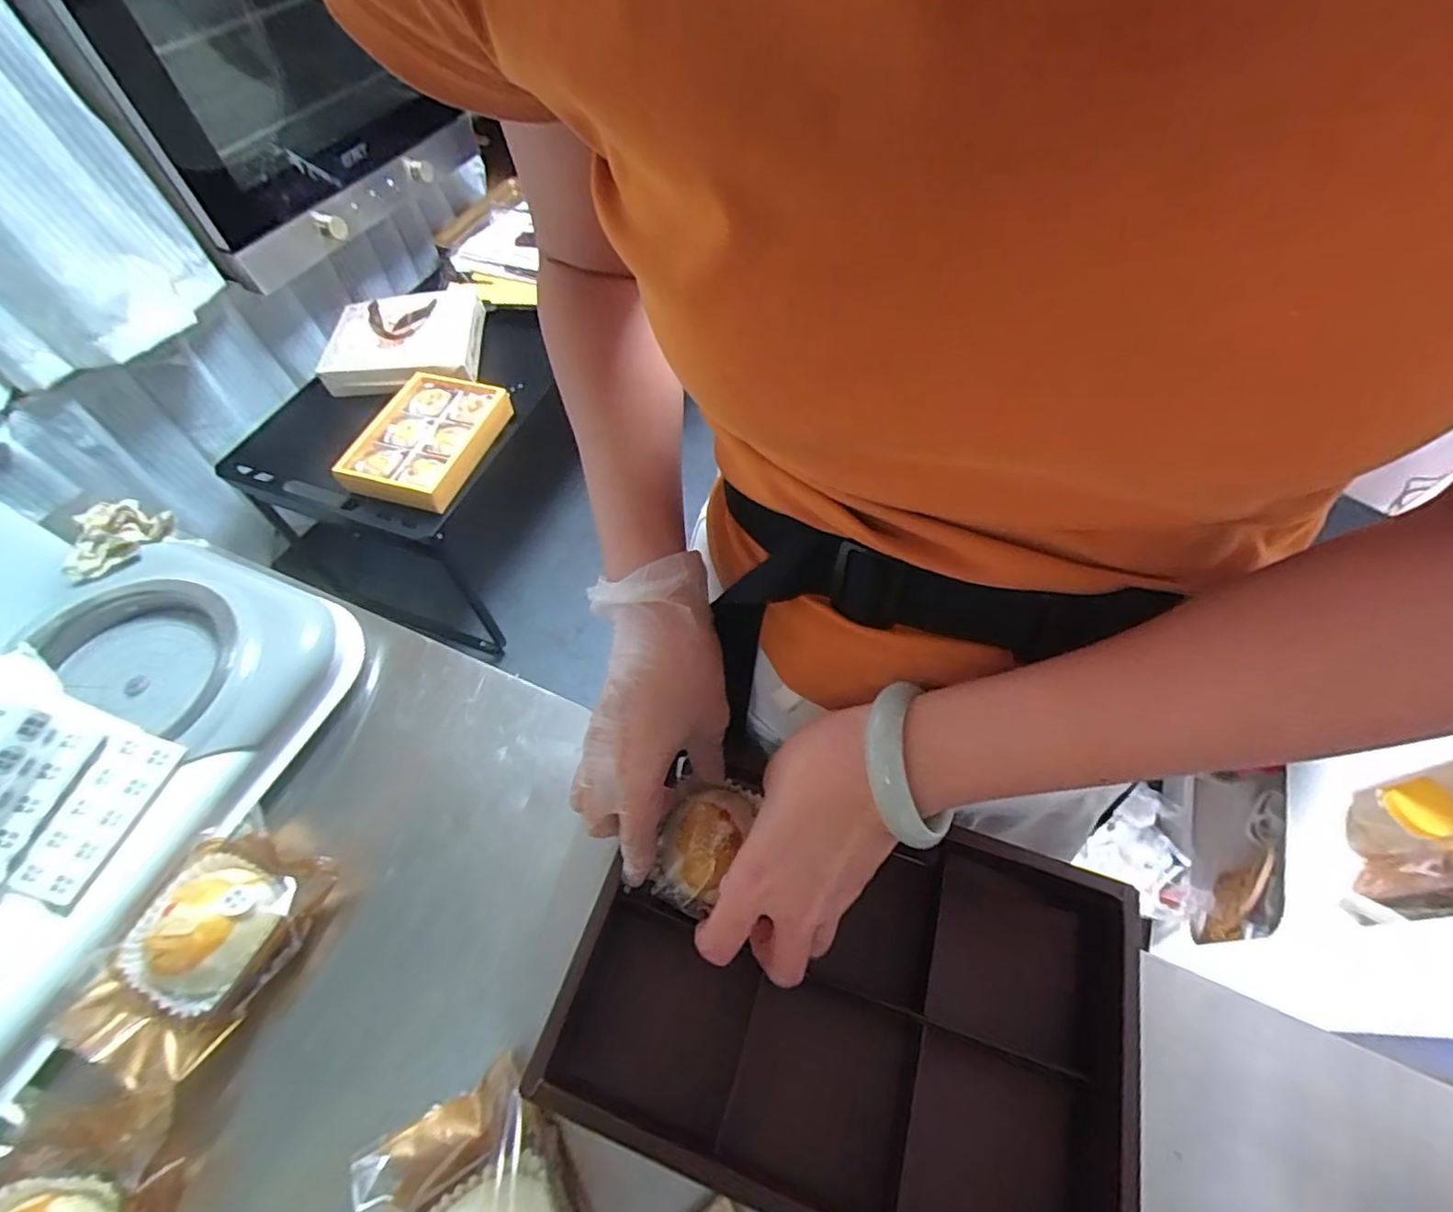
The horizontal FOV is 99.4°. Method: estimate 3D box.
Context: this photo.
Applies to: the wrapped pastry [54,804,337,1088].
[{"bbox_3d":[-0.275,0.171,0.318,0.084,0.034,0.111,21,60,13],"label":"wrapped pastry"}]

